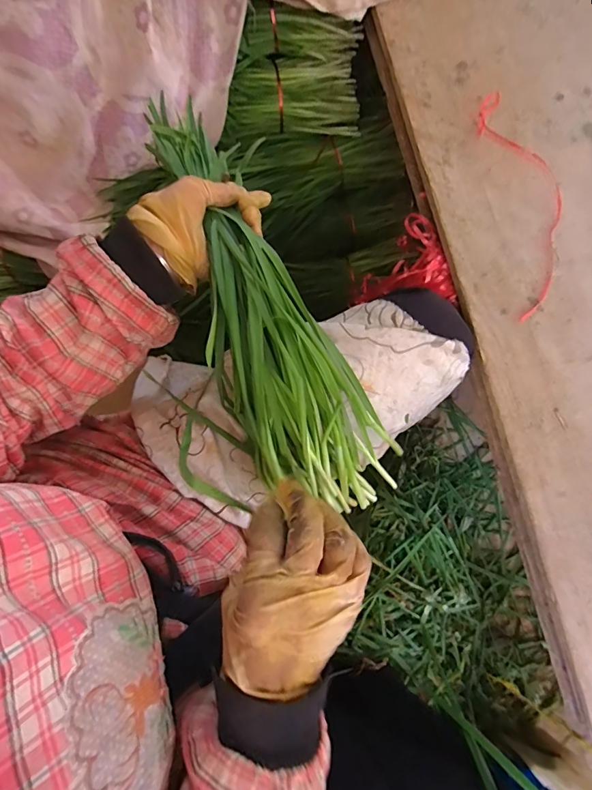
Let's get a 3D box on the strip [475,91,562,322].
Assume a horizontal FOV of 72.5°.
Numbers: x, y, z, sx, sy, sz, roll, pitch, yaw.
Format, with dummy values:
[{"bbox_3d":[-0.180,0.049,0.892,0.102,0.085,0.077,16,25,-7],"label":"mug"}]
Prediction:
[{"bbox_3d":[0.246,-0.210,0.427,0.075,0.007,0.275,-4,77,-4],"label":"strip"}]

